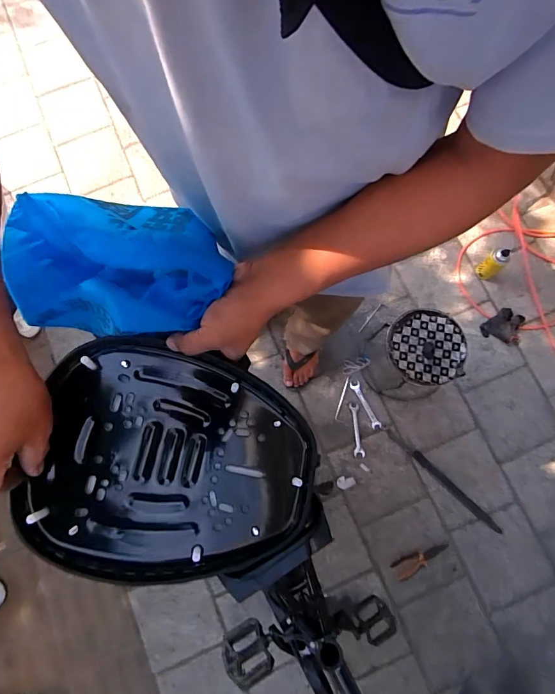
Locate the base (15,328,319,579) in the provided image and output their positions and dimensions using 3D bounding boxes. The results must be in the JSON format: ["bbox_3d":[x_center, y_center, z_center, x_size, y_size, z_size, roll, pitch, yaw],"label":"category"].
[{"bbox_3d":[-0.108,0.125,0.427,0.290,0.053,0.238,10,79,2],"label":"base"}]

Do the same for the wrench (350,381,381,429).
[{"bbox_3d":[0.292,0.191,1.294,0.032,0.012,0.171,-24,80,-4],"label":"wrench"}]

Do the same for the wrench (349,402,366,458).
[{"bbox_3d":[0.262,0.274,1.284,0.034,0.012,0.173,-4,79,-1],"label":"wrench"}]

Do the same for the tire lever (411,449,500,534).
[{"bbox_3d":[0.557,0.450,1.212,0.336,0.016,0.027,43,82,8],"label":"tire lever"}]

